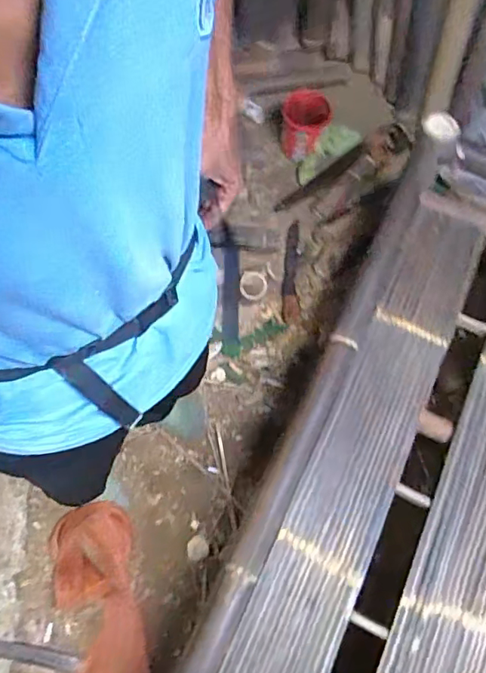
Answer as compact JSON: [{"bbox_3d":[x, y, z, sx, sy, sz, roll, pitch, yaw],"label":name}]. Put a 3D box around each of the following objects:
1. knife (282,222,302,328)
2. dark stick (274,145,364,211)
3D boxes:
[{"bbox_3d":[0.141,-0.192,1.546,0.053,0.021,0.329,2,71,-3],"label":"knife"},{"bbox_3d":[0.254,-0.498,1.654,0.338,0.040,0.067,-35,76,-14],"label":"dark stick"}]

